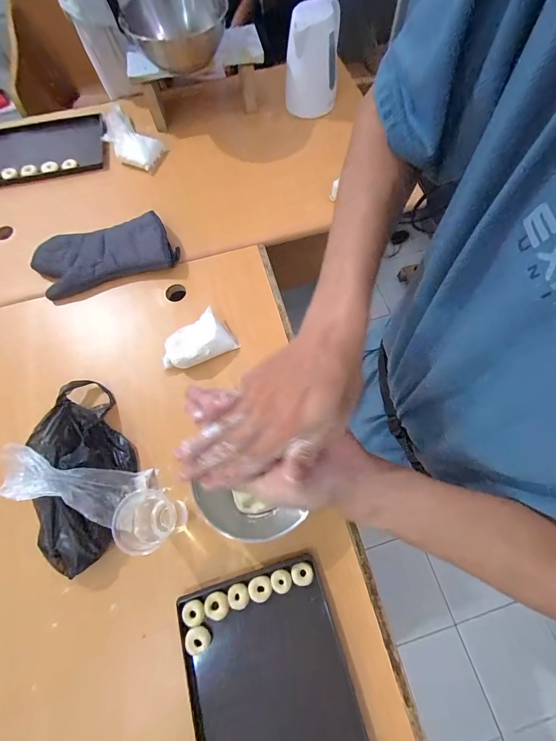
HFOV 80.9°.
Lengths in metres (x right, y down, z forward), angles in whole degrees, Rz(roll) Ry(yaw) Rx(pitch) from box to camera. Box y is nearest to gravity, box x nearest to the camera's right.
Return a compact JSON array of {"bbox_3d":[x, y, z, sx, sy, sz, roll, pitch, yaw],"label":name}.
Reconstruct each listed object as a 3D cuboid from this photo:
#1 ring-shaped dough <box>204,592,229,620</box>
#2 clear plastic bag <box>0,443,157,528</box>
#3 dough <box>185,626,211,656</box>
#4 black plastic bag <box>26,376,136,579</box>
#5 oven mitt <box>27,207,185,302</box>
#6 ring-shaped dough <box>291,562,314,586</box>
[{"bbox_3d":[-0.103,0.397,0.550,0.038,0.011,0.040,-1,68,2],"label":"ring-shaped dough"},{"bbox_3d":[-0.336,0.200,0.551,0.235,0.059,0.100,26,64,-34],"label":"clear plastic bag"},{"bbox_3d":[-0.130,0.437,0.527,0.040,0.014,0.035,15,70,8],"label":"dough"},{"bbox_3d":[-0.363,0.170,0.592,0.154,0.116,0.348,-12,68,-3],"label":"black plastic bag"},{"bbox_3d":[-0.425,-0.282,0.798,0.323,0.052,0.165,-22,69,-7],"label":"oven mitt"},{"bbox_3d":[0.042,0.347,0.556,0.037,0.009,0.034,-1,68,2],"label":"ring-shaped dough"}]

